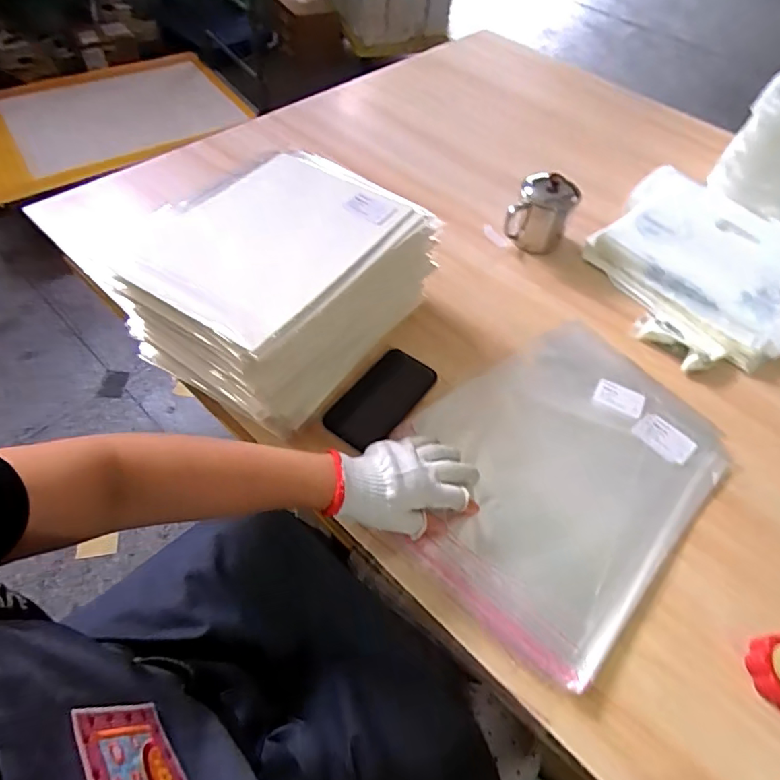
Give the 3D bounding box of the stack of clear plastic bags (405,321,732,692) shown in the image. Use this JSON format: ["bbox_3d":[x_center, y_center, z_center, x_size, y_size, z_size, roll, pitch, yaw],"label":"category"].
[{"bbox_3d":[0.198,0.085,0.602,0.381,0.020,0.290,-39,66,-24],"label":"stack of clear plastic bags"}]

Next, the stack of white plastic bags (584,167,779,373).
[{"bbox_3d":[0.455,-0.187,0.770,0.283,0.065,0.323,-33,63,-25],"label":"stack of white plastic bags"}]

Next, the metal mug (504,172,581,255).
[{"bbox_3d":[0.237,-0.279,0.817,0.096,0.100,0.077,17,54,8],"label":"metal mug"}]

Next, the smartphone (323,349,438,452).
[{"bbox_3d":[-0.011,0.010,0.651,0.076,0.009,0.147,34,59,19],"label":"smartphone"}]

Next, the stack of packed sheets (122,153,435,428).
[{"bbox_3d":[-0.134,-0.139,0.656,0.264,0.165,0.326,31,57,16],"label":"stack of packed sheets"}]

